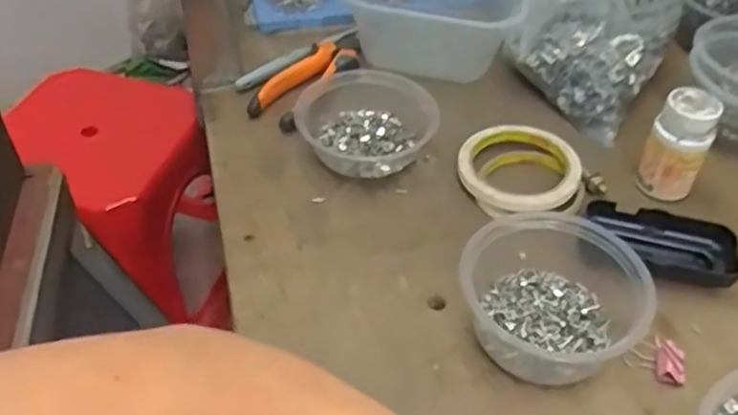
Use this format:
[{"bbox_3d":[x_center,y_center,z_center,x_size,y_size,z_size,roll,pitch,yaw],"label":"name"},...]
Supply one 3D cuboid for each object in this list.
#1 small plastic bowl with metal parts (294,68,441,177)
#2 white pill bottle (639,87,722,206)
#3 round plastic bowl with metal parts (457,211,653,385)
[{"bbox_3d":[-0.001,-0.072,0.593,0.116,0.052,0.103,5,45,6],"label":"small plastic bowl with metal parts"},{"bbox_3d":[0.242,-0.051,0.551,0.041,0.076,0.042,-30,52,-26],"label":"white pill bottle"},{"bbox_3d":[0.121,0.048,0.464,0.109,0.066,0.115,9,45,10],"label":"round plastic bowl with metal parts"}]

